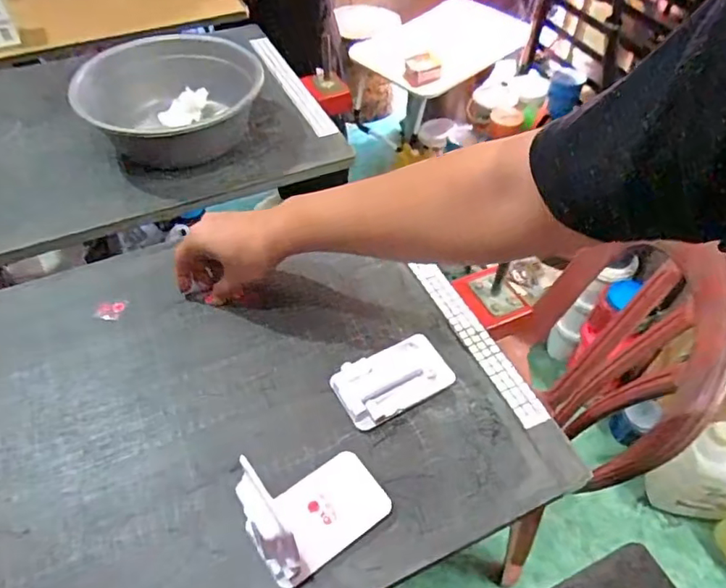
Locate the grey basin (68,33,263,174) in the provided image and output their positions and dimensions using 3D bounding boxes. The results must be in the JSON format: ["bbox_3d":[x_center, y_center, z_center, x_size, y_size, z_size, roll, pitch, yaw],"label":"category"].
[{"bbox_3d":[-0.261,-0.267,0.768,0.244,0.089,0.203,-19,53,-17],"label":"grey basin"}]

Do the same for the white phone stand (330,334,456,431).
[{"bbox_3d":[0.027,0.083,0.536,0.107,0.022,0.064,-22,54,-19],"label":"white phone stand"}]

